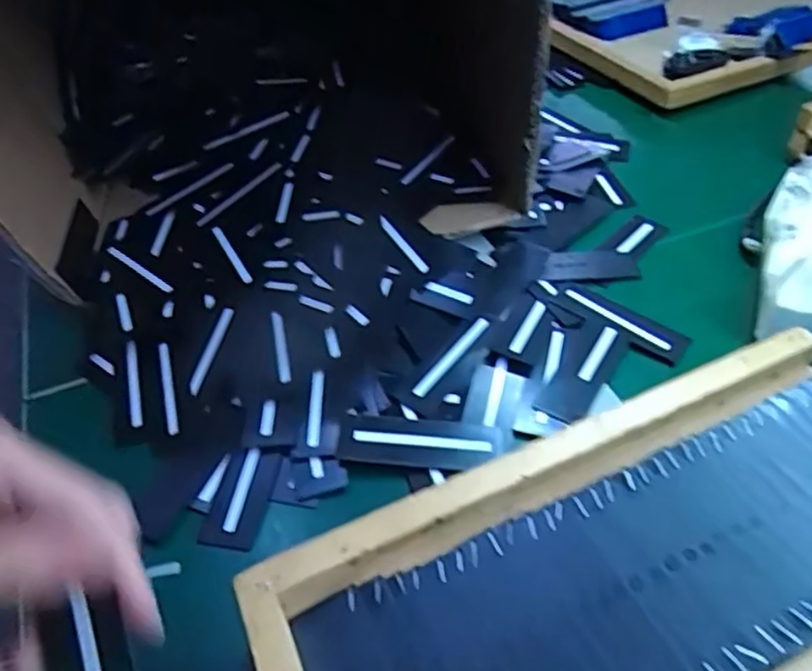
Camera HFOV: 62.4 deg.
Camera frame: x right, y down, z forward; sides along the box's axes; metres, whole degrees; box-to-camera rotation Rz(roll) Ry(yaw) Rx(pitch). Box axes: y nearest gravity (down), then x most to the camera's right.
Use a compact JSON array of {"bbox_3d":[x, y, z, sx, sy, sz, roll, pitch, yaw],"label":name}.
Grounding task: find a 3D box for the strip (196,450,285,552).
[{"bbox_3d":[-0.090,0.089,0.367,0.030,0.005,0.057,6,56,13],"label":"strip"}]

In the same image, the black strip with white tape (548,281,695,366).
[{"bbox_3d":[0.139,-0.011,0.448,0.096,0.005,0.029,30,54,25],"label":"black strip with white tape"}]

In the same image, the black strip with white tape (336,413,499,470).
[{"bbox_3d":[0.007,0.061,0.379,0.090,0.004,0.028,5,56,1],"label":"black strip with white tape"}]

